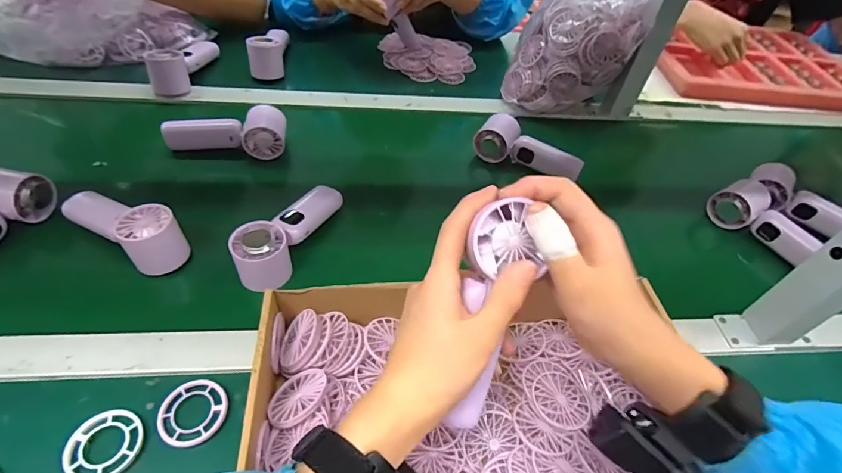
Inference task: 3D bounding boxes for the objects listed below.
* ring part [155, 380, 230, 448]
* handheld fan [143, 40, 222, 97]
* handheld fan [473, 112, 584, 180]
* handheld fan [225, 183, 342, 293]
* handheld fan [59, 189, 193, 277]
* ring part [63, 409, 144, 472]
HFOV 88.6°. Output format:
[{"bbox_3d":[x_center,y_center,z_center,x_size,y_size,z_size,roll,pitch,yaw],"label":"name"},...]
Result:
[{"bbox_3d":[-0.191,0.149,0.363,0.053,0.010,0.052,2,50,-3],"label":"ring part"},{"bbox_3d":[-0.382,-0.291,0.694,0.052,0.049,0.147,7,50,1],"label":"handheld fan"},{"bbox_3d":[0.151,-0.122,0.620,0.150,0.048,0.049,34,55,22],"label":"handheld fan"},{"bbox_3d":[-0.143,-0.011,0.482,0.049,0.048,0.152,28,53,17],"label":"handheld fan"},{"bbox_3d":[-0.336,-0.022,0.475,0.170,0.058,0.053,27,53,17],"label":"handheld fan"},{"bbox_3d":[-0.249,0.164,0.340,0.052,0.009,0.052,2,50,-3],"label":"ring part"}]

